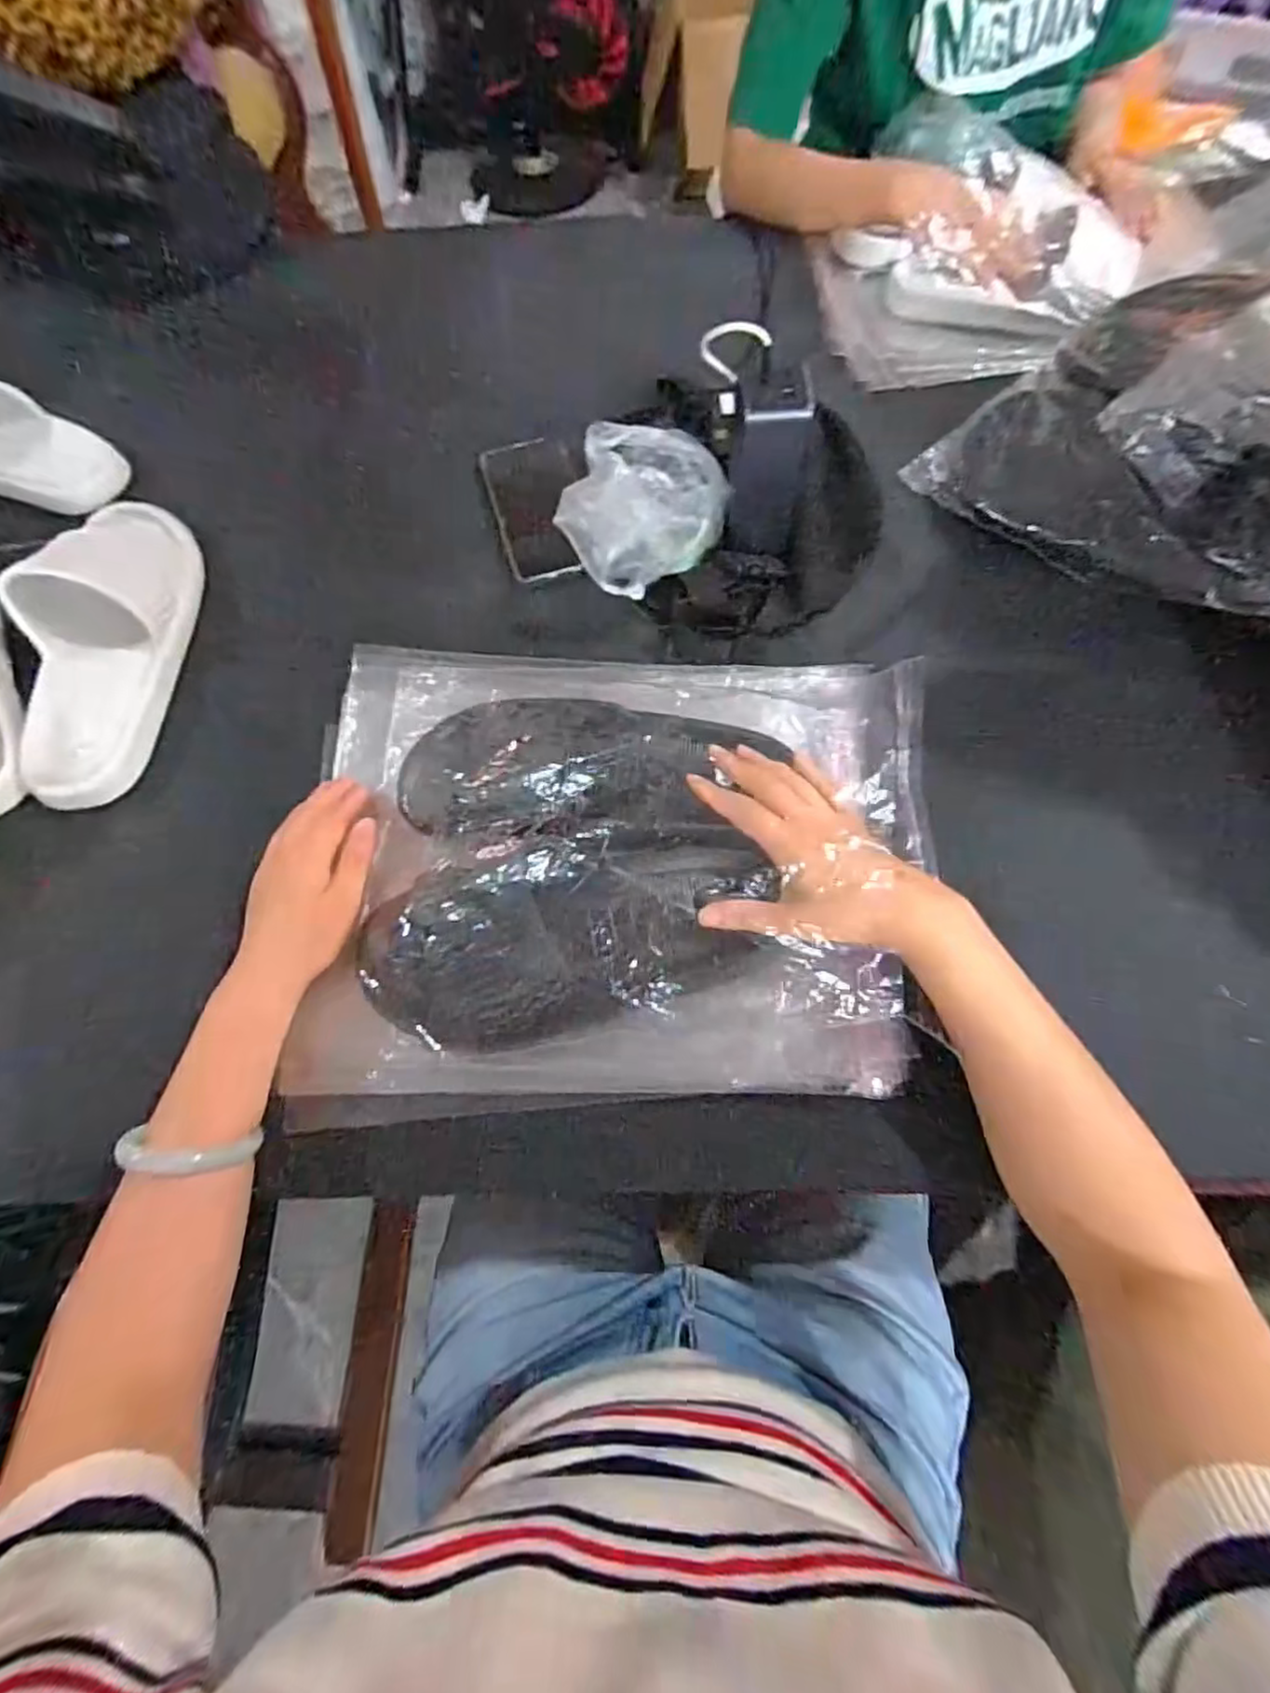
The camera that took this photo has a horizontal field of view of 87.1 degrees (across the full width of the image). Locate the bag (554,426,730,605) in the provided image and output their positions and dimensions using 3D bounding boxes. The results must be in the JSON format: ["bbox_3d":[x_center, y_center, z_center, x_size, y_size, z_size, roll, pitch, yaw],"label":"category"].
[{"bbox_3d":[0.011,-0.262,0.520,0.112,0.082,0.143,13,70,8],"label":"bag"}]

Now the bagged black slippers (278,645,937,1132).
[{"bbox_3d":[-0.010,-0.001,0.436,0.402,0.085,0.317,-2,68,2],"label":"bagged black slippers"}]

